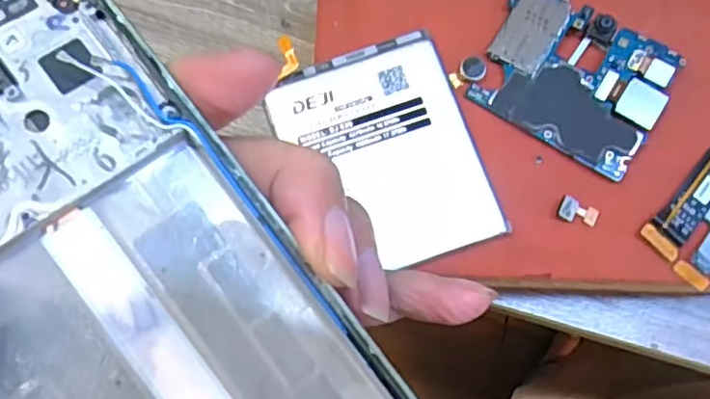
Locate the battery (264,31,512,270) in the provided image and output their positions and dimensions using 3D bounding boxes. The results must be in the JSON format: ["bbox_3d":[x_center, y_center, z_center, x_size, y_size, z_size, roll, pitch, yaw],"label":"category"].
[{"bbox_3d":[0.010,-0.015,0.207,0.058,0.005,0.075,-19,78,-5],"label":"battery"}]

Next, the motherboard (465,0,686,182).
[{"bbox_3d":[0.074,-0.042,0.212,0.059,0.005,0.049,31,78,6],"label":"motherboard"}]

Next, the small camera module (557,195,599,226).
[{"bbox_3d":[0.073,0.004,0.204,0.013,0.004,0.008,23,77,5],"label":"small camera module"}]

